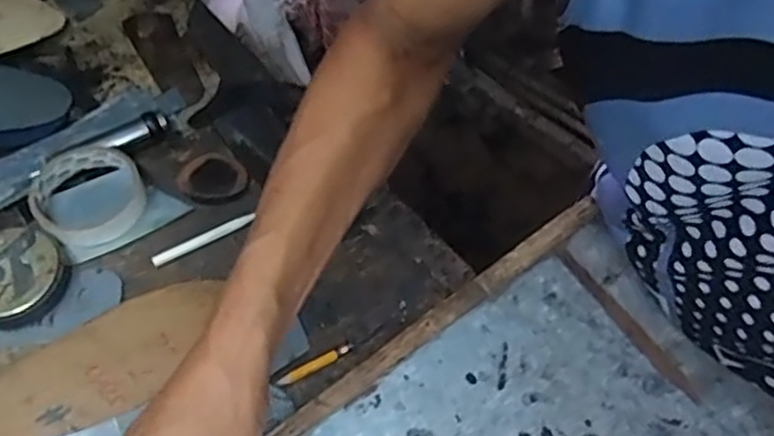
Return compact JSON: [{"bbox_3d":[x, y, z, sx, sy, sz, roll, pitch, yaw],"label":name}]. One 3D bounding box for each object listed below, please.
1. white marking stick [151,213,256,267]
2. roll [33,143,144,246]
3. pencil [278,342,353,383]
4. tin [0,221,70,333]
[{"bbox_3d":[-0.148,0.017,0.559,0.085,0.009,0.009,-27,61,-19],"label":"white marking stick"},{"bbox_3d":[-0.244,-0.020,0.565,0.082,0.026,0.087,1,56,-1],"label":"roll"},{"bbox_3d":[-0.051,0.106,0.504,0.057,0.004,0.008,-24,60,-17],"label":"pencil"},{"bbox_3d":[-0.284,0.046,0.525,0.076,0.029,0.070,1,56,-1],"label":"tin"}]

